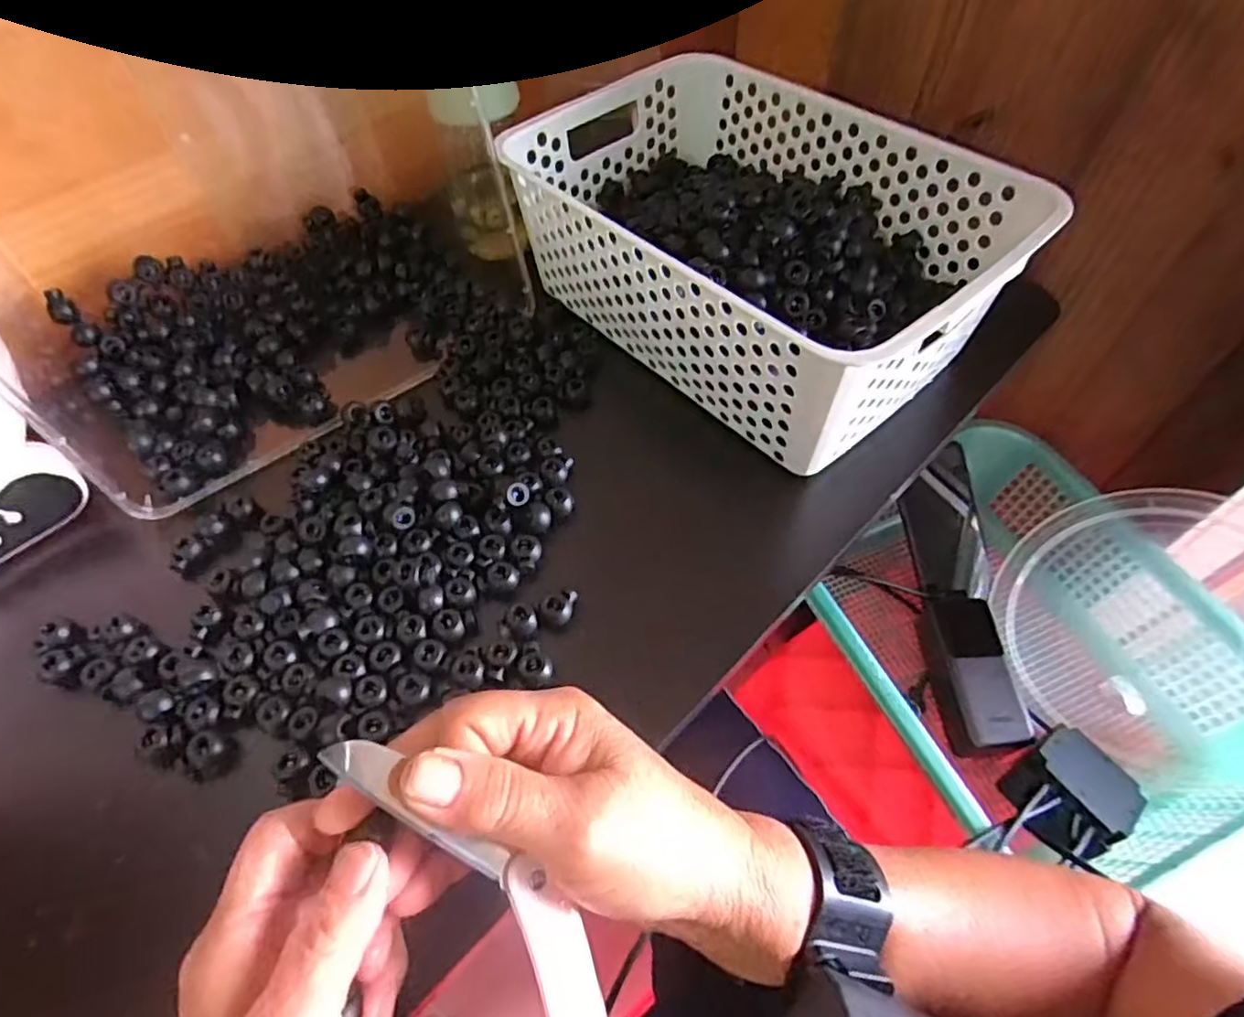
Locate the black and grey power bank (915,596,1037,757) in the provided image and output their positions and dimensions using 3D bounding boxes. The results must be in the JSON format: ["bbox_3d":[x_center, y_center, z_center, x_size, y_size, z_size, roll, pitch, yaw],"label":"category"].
[{"bbox_3d":[0.311,0.138,0.572,0.057,0.040,0.146,0,55,3],"label":"black and grey power bank"}]

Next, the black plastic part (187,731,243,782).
[{"bbox_3d":[-0.201,0.122,0.316,0.017,0.021,0.020,13,57,11],"label":"black plastic part"}]

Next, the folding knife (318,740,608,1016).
[{"bbox_3d":[-0.038,0.134,0.206,0.038,0.012,0.154,-35,89,-20],"label":"folding knife"}]

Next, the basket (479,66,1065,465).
[{"bbox_3d":[0.087,-0.179,0.433,0.202,0.101,0.301,-37,62,-21],"label":"basket"}]

